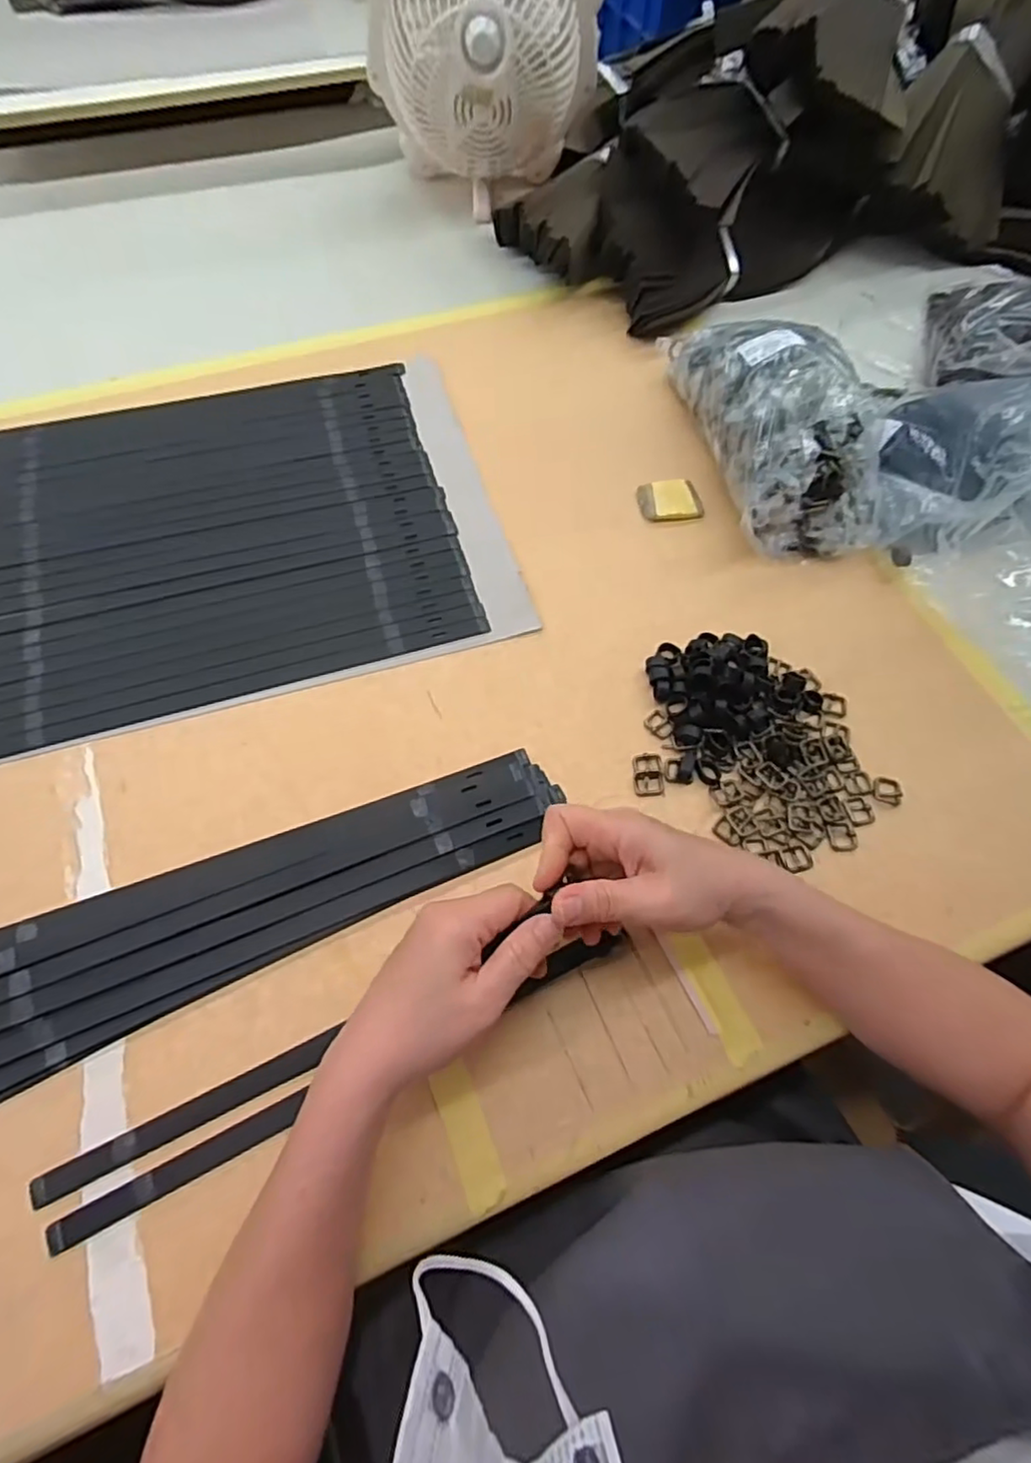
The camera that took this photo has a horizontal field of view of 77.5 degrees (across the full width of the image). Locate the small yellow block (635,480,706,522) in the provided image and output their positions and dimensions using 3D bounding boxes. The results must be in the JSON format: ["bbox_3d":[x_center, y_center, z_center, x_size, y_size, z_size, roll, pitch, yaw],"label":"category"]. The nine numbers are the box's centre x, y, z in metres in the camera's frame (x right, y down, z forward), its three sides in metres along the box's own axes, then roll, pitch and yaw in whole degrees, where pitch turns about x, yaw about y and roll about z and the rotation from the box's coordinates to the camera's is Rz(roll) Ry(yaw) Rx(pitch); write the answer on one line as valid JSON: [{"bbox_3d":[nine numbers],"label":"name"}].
[{"bbox_3d":[0.146,-0.218,0.602,0.058,0.009,0.046,-6,66,-6],"label":"small yellow block"}]

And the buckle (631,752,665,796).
[{"bbox_3d":[0.101,0.032,0.489,0.023,0.004,0.033,-2,65,-4],"label":"buckle"}]

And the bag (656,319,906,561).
[{"bbox_3d":[0.250,-0.302,0.593,0.135,0.095,0.278,-7,65,-6],"label":"bag"}]

